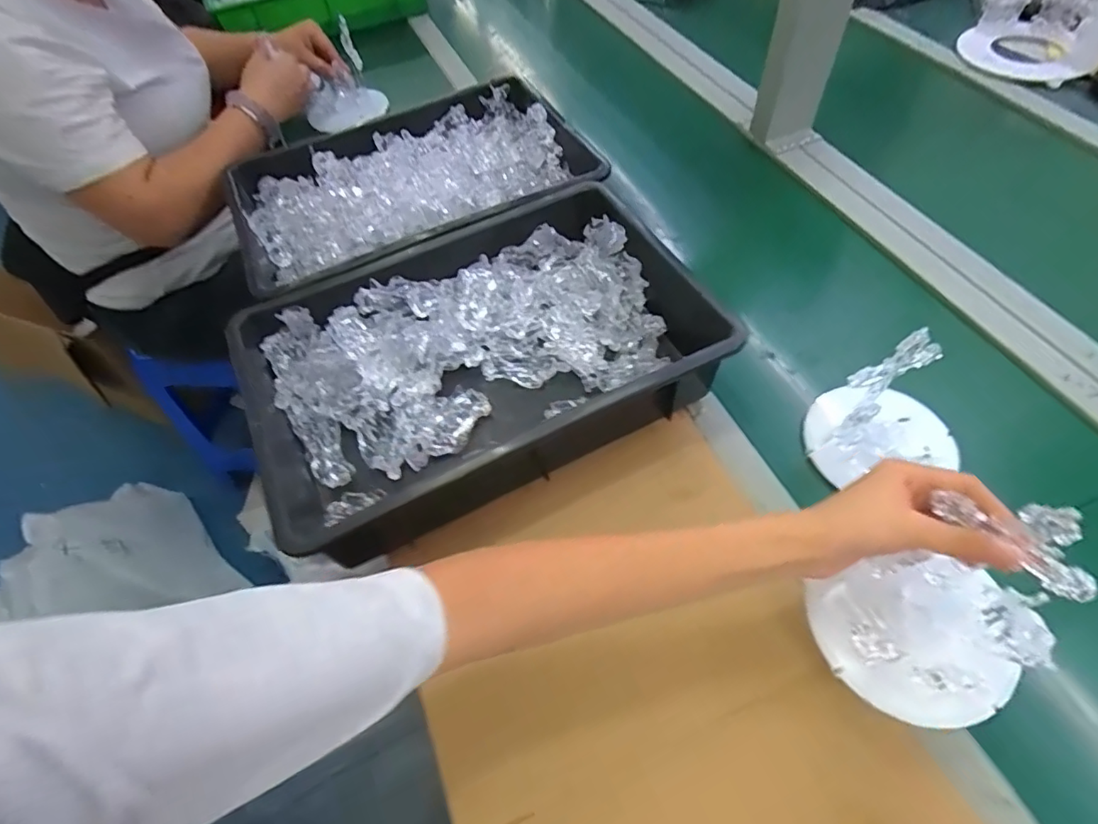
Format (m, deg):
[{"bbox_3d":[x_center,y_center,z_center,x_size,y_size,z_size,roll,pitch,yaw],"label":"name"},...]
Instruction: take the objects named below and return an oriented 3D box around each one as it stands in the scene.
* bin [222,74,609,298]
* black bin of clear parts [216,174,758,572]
[{"bbox_3d":[-0.167,-0.278,0.666,0.410,0.079,0.276,-21,56,-9],"label":"bin"},{"bbox_3d":[-0.068,-0.050,0.538,0.445,0.095,0.267,-25,57,-12],"label":"black bin of clear parts"}]

